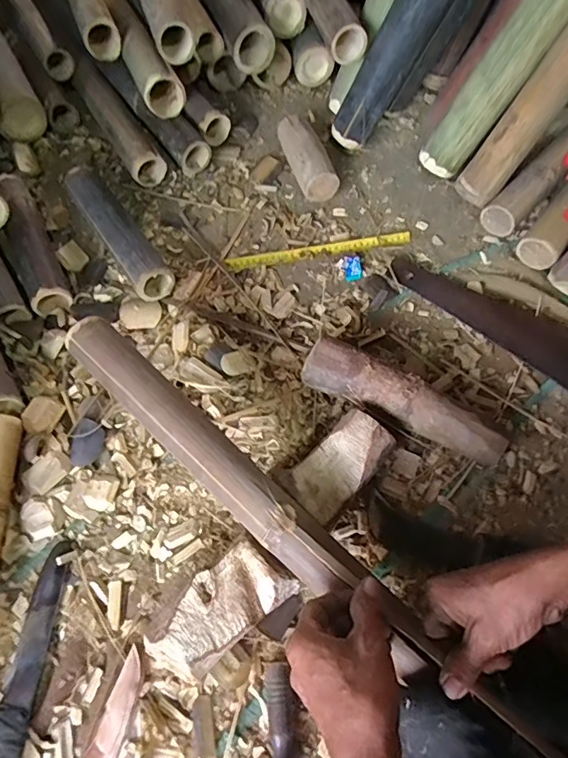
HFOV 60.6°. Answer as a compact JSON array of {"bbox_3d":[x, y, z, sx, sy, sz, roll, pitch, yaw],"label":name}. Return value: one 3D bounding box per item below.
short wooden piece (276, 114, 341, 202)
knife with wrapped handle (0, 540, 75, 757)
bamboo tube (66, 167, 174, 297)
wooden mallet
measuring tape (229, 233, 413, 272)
[{"bbox_3d":[0.036,-0.365,0.805,0.052,0.064,0.165,-17,64,-8],"label":"short wooden piece"},{"bbox_3d":[-0.265,0.310,0.489,0.037,0.028,0.277,5,63,3],"label":"knife with wrapped handle"},{"bbox_3d":[-0.252,-0.227,0.738,0.062,0.059,0.271,-32,67,-14],"label":"bamboo tube"},{"bbox_3d":[0.145,0.029,0.598,0.249,0.070,0.053,25,66,13],"label":"wooden mallet"},{"bbox_3d":[0.055,-0.202,0.756,0.288,0.007,0.024,-9,63,-4],"label":"measuring tape"}]

